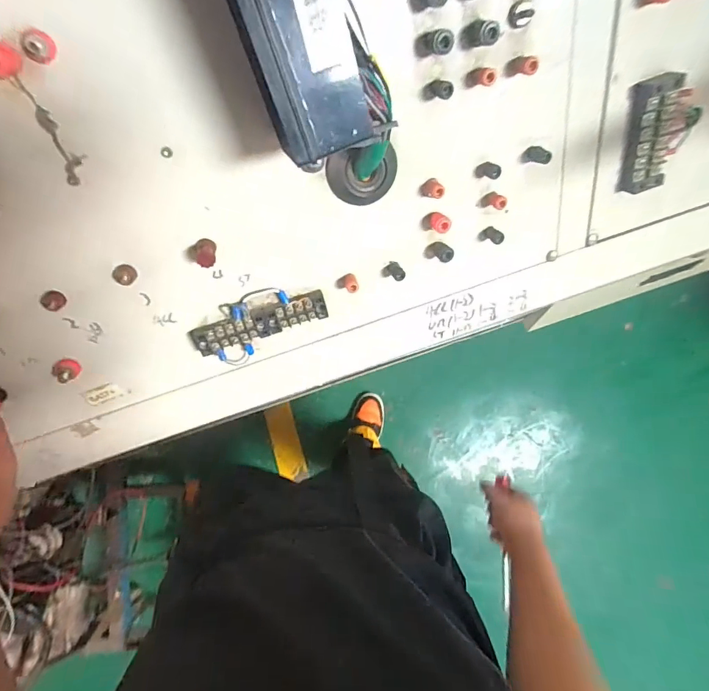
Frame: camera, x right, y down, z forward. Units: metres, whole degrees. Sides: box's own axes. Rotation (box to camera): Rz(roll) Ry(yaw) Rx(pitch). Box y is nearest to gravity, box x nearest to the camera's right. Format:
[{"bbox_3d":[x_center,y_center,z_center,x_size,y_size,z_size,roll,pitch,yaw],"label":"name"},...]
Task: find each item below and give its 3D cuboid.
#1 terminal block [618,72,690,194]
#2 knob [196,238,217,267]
[{"bbox_3d":[0.261,-0.184,0.375,0.039,0.018,0.092,-15,128,-3],"label":"terminal block"},{"bbox_3d":[-0.117,-0.073,0.334,0.015,0.012,0.026,-14,47,-3],"label":"knob"}]

